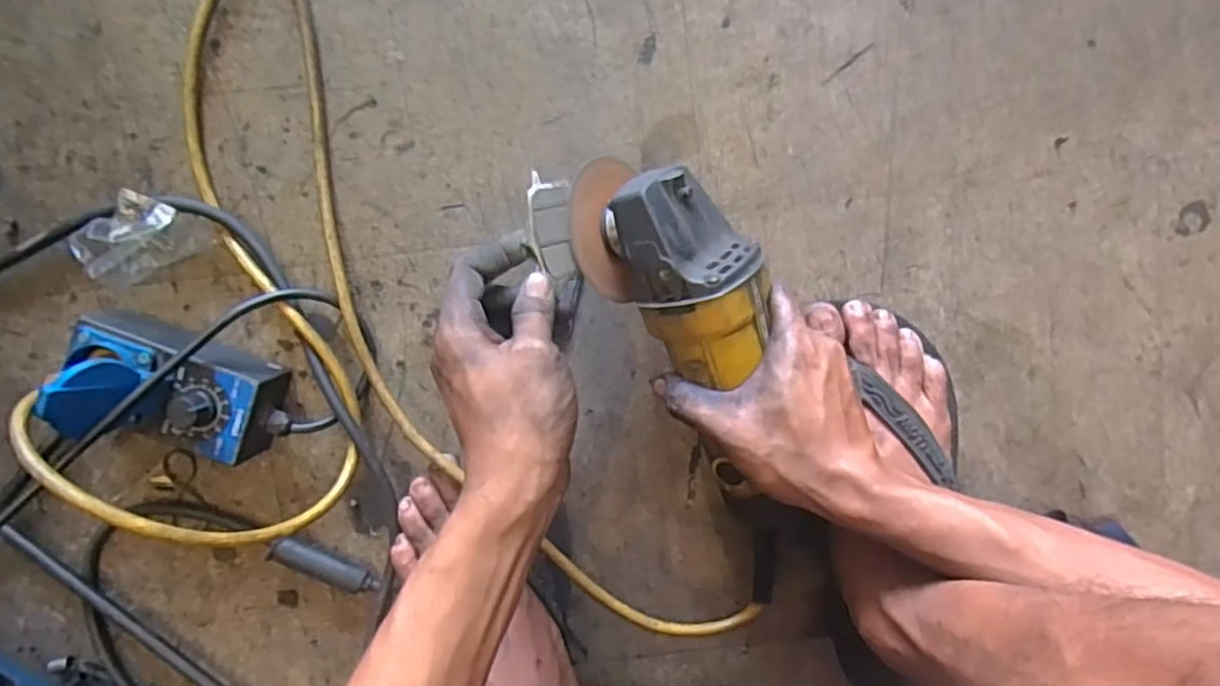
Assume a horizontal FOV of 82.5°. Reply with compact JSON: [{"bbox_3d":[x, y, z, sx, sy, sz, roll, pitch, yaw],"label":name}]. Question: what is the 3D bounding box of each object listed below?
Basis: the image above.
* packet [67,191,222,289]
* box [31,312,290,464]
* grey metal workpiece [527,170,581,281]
[{"bbox_3d":[-0.297,-0.070,0.440,0.077,0.031,0.043,-24,97,3],"label":"packet"},{"bbox_3d":[-0.270,0.031,0.422,0.129,0.098,0.068,18,97,-2],"label":"box"},{"bbox_3d":[-0.032,-0.062,0.379,0.025,0.011,0.056,-5,93,-20],"label":"grey metal workpiece"}]

